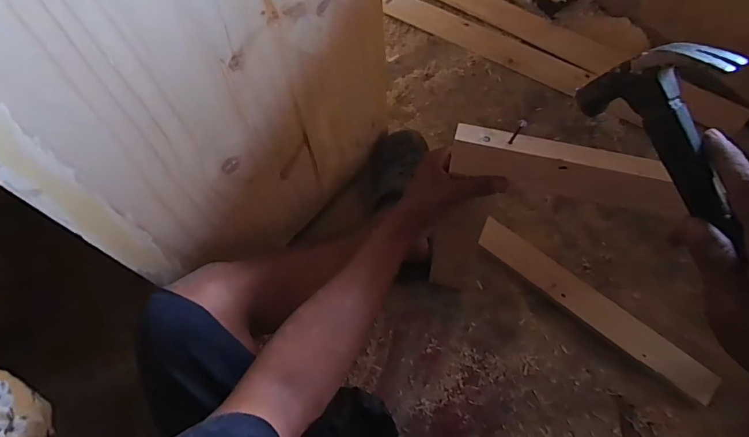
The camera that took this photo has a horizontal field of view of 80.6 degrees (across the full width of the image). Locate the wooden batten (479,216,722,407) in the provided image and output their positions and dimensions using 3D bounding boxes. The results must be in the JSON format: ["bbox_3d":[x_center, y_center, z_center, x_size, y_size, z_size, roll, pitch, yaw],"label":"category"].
[{"bbox_3d":[0.370,0.148,0.764,0.428,0.017,0.056,38,90,18],"label":"wooden batten"}]

